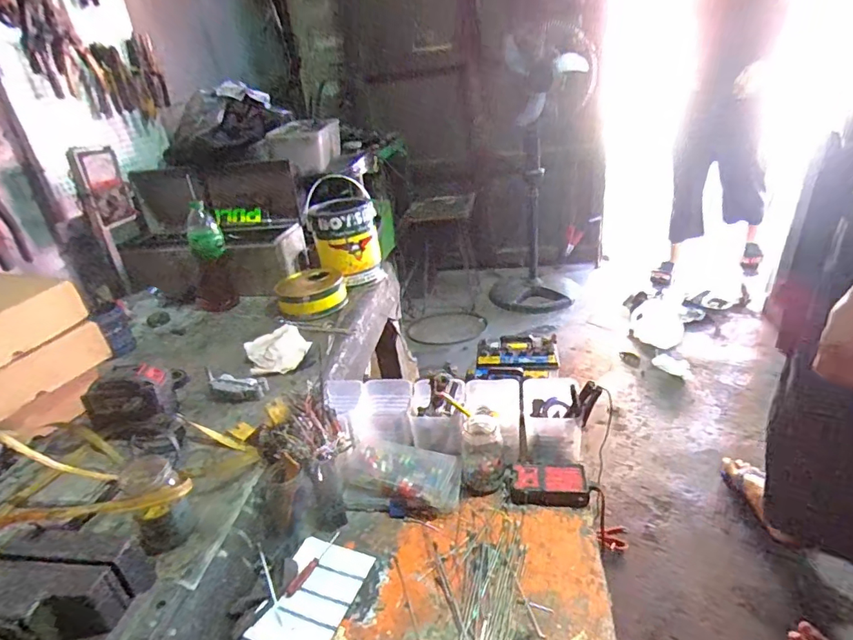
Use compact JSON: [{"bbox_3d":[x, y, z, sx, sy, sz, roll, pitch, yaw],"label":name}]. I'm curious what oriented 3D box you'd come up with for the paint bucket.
[{"bbox_3d":[-0.214,-0.224,1.284,0.172,0.224,0.176,-10,28,-9],"label":"paint bucket"}]

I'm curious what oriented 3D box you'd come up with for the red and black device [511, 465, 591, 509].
[{"bbox_3d":[0.178,0.240,0.711,0.104,0.030,0.063,0,28,10],"label":"red and black device"}]

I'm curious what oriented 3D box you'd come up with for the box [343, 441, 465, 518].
[{"bbox_3d":[-0.037,0.237,0.733,0.174,0.046,0.096,5,29,19],"label":"box"}]

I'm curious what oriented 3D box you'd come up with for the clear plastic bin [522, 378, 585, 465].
[{"bbox_3d":[0.199,0.159,0.786,0.086,0.069,0.126,-1,28,9],"label":"clear plastic bin"}]

